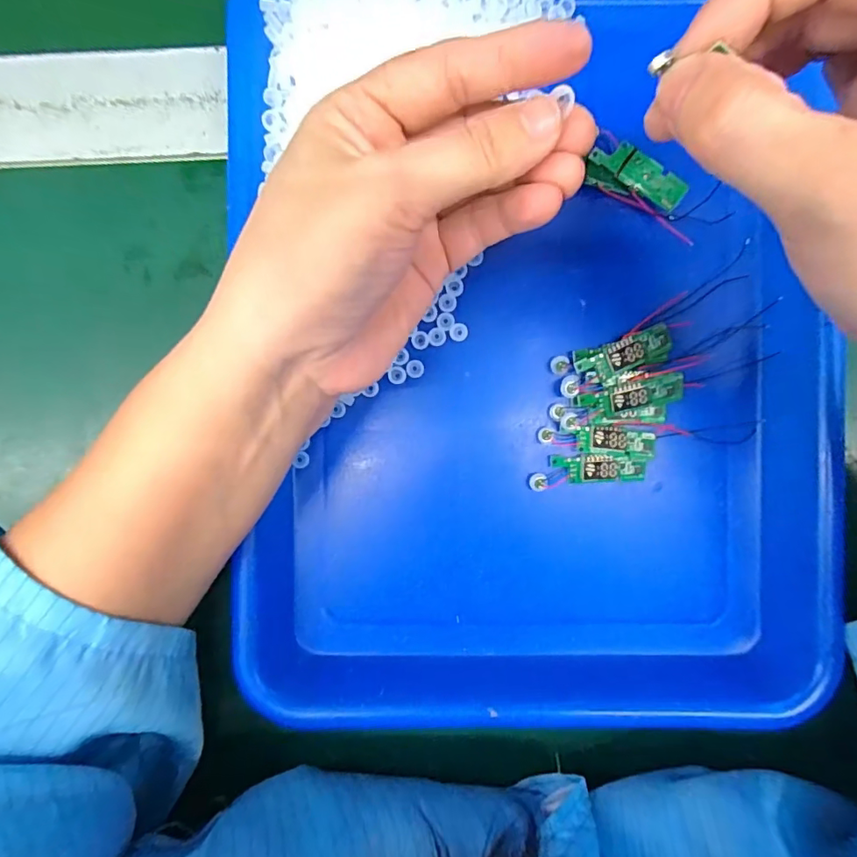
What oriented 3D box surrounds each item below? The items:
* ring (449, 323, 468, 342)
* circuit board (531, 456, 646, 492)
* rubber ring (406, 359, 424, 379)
[{"bbox_3d":[0.013,-0.042,0.222,0.008,0.004,0.008,0,89,2],"label":"ring"},{"bbox_3d":[0.071,0.018,0.225,0.051,0.006,0.014,-6,89,2],"label":"circuit board"},{"bbox_3d":[-0.006,-0.026,0.225,0.008,0.004,0.008,0,89,2],"label":"rubber ring"}]

